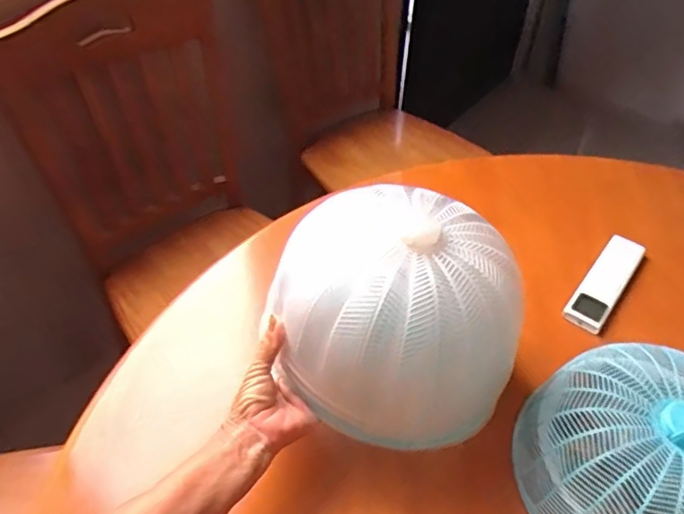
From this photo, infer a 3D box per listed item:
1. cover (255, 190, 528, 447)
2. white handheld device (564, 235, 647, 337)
[{"bbox_3d":[0.047,0.046,0.518,0.211,0.137,0.195,4,43,0],"label":"cover"},{"bbox_3d":[0.341,0.030,0.723,0.046,0.017,0.181,30,53,25],"label":"white handheld device"}]

